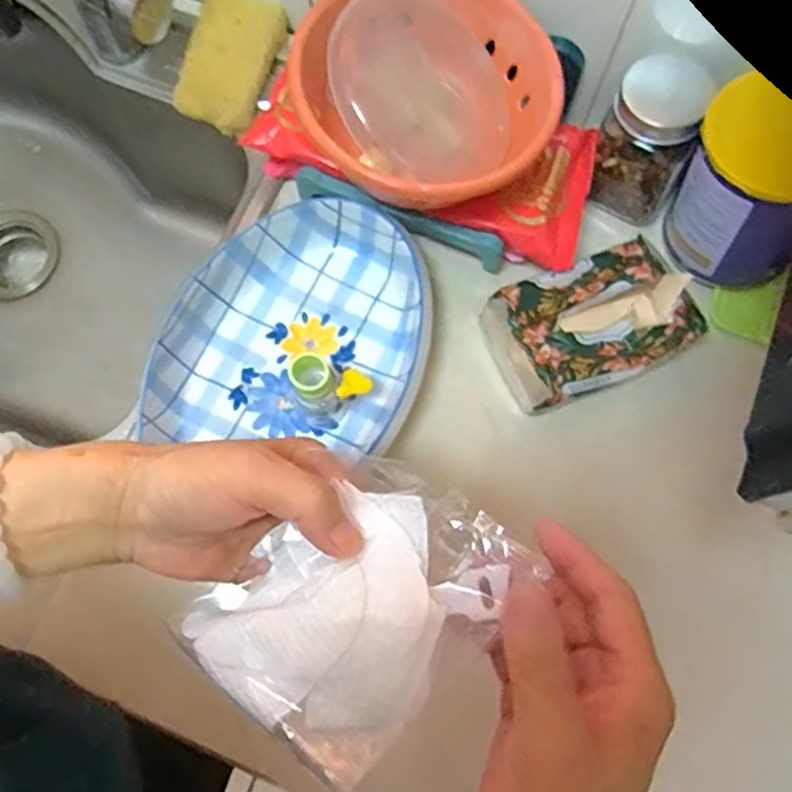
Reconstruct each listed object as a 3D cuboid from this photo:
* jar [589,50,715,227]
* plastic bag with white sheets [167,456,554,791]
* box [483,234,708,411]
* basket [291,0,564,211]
[{"bbox_3d":[0.185,-0.190,0.504,0.063,0.100,0.074,14,75,4],"label":"jar"},{"bbox_3d":[-0.019,0.080,0.270,0.098,0.020,0.128,43,91,18],"label":"plastic bag with white sheets"},{"bbox_3d":[0.137,-0.057,0.485,0.133,0.067,0.100,-21,76,-5],"label":"box"},{"bbox_3d":[0.029,-0.218,0.469,0.170,0.077,0.156,0,75,0],"label":"basket"}]

